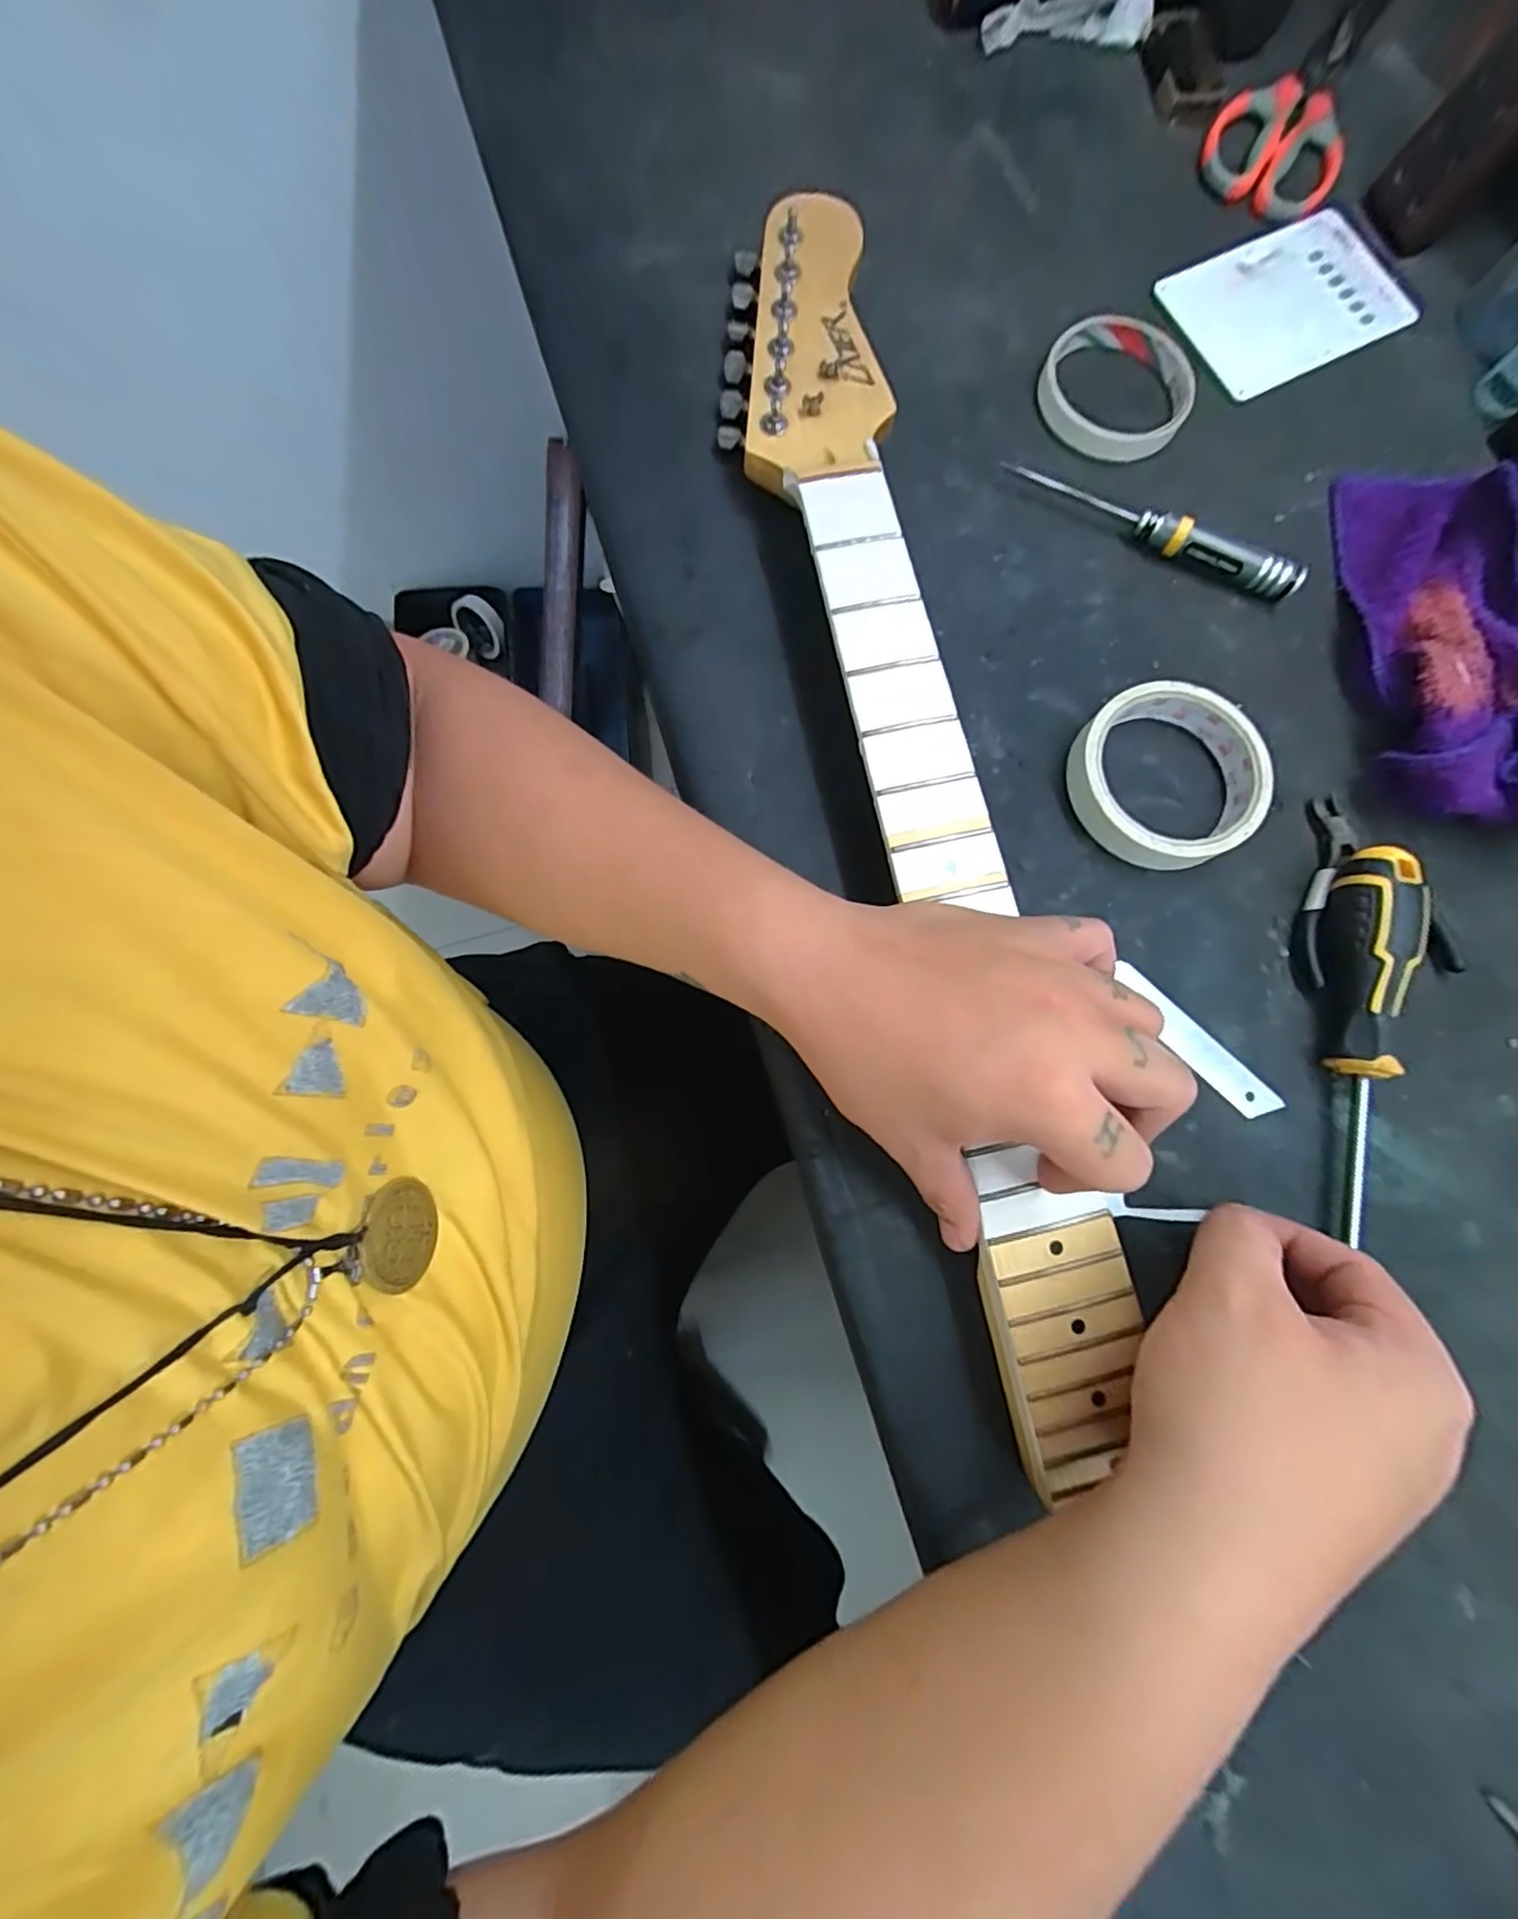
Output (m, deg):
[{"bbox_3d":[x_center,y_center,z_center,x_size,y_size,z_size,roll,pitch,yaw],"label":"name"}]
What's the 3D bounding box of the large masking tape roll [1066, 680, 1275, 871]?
[{"bbox_3d":[0.204,-0.092,0.323,0.092,0.021,0.090,0,80,-1],"label":"large masking tape roll"}]

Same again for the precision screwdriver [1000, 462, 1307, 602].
[{"bbox_3d":[0.215,-0.237,0.353,0.166,0.018,0.016,28,80,4],"label":"precision screwdriver"}]

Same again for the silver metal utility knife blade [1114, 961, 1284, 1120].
[{"bbox_3d":[0.207,0.040,0.310,0.096,0.004,0.019,44,84,5],"label":"silver metal utility knife blade"}]

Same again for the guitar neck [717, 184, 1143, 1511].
[{"bbox_3d":[0.067,-0.101,0.307,0.076,0.030,0.619,-11,80,-3],"label":"guitar neck"}]

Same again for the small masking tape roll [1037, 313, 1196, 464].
[{"bbox_3d":[0.205,-0.330,0.368,0.083,0.015,0.080,0,80,-1],"label":"small masking tape roll"}]

